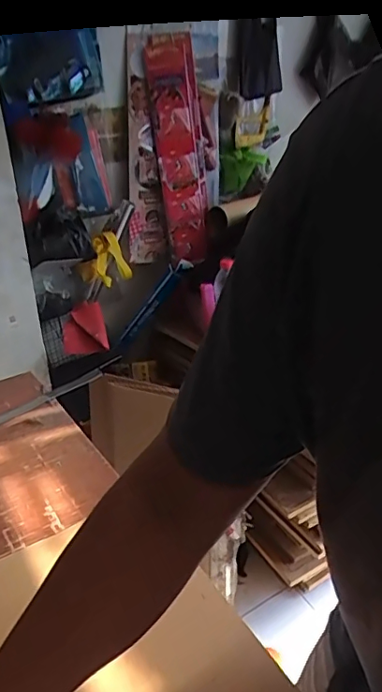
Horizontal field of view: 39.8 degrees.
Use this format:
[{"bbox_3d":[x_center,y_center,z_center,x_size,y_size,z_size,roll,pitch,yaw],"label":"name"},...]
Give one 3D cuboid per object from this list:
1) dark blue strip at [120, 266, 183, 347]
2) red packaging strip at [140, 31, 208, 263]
[{"bbox_3d":[-0.114,-0.108,1.457,0.038,0.270,0.021,32,17,-27],"label":"dark blue strip"},{"bbox_3d":[-0.025,-0.489,1.351,0.121,0.533,0.029,-14,23,-14],"label":"red packaging strip"}]

